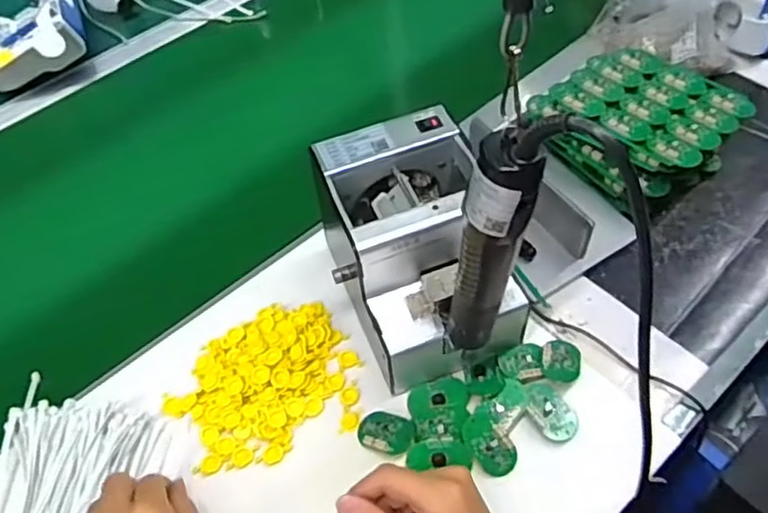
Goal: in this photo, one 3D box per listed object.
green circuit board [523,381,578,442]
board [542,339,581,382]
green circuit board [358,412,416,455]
[{"bbox_3d":[0.140,0.128,0.555,0.031,0.005,0.052,-27,65,-15],"label":"green circuit board"},{"bbox_3d":[0.156,0.091,0.583,0.034,0.010,0.045,6,53,7],"label":"board"},{"bbox_3d":[0.001,0.146,0.552,0.049,0.005,0.035,9,50,25],"label":"green circuit board"}]

